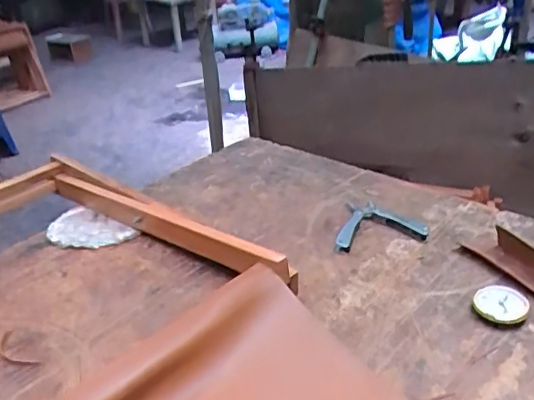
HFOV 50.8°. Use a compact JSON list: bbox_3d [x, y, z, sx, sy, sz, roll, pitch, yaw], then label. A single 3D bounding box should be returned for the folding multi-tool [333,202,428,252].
[{"bbox_3d":[0.167,0.038,0.876,0.141,0.018,0.102,-6,29,-5],"label":"folding multi-tool"}]

